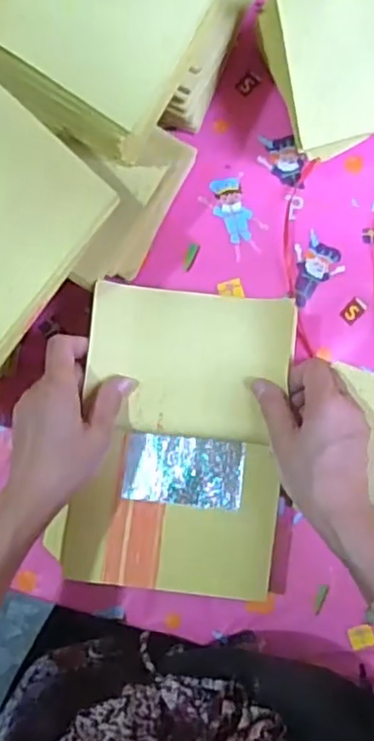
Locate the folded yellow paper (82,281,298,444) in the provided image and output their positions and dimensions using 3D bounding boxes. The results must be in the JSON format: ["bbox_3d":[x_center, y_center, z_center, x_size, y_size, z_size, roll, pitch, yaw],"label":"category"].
[{"bbox_3d":[0.002,-0.006,0.521,0.152,0.013,0.110,6,85,0],"label":"folded yellow paper"}]

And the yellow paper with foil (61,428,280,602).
[{"bbox_3d":[-0.011,0.112,0.525,0.161,0.016,0.118,7,85,1],"label":"yellow paper with foil"}]

